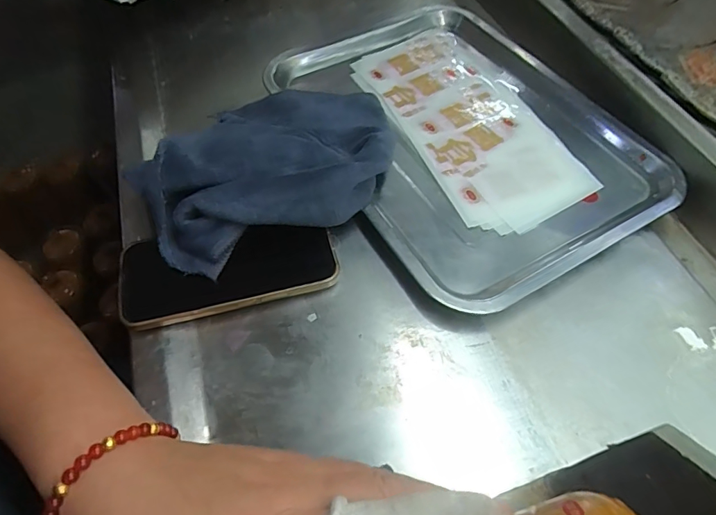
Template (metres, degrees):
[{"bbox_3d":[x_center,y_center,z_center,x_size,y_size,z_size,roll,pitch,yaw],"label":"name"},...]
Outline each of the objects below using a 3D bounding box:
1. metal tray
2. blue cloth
[{"bbox_3d":[0.096,-0.126,0.431,0.261,0.030,0.342,-30,58,-9],"label":"metal tray"},{"bbox_3d":[-0.068,-0.092,0.381,0.210,0.083,0.173,-24,57,-5],"label":"blue cloth"}]

